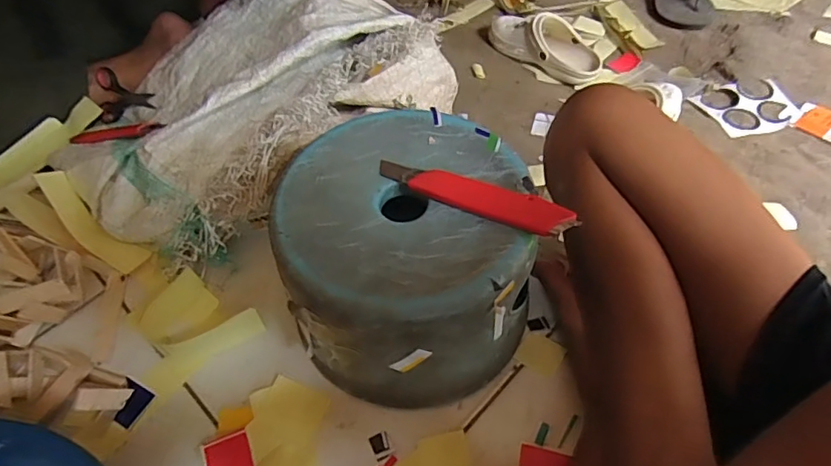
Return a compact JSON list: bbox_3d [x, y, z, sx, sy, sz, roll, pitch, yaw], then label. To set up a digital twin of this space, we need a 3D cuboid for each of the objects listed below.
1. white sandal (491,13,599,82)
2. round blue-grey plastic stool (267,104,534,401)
[{"bbox_3d":[0.260,-0.384,1.024,0.236,0.090,0.107,34,64,23],"label":"white sandal"},{"bbox_3d":[-0.006,0.030,0.499,0.215,0.162,0.248,-4,55,1],"label":"round blue-grey plastic stool"}]

